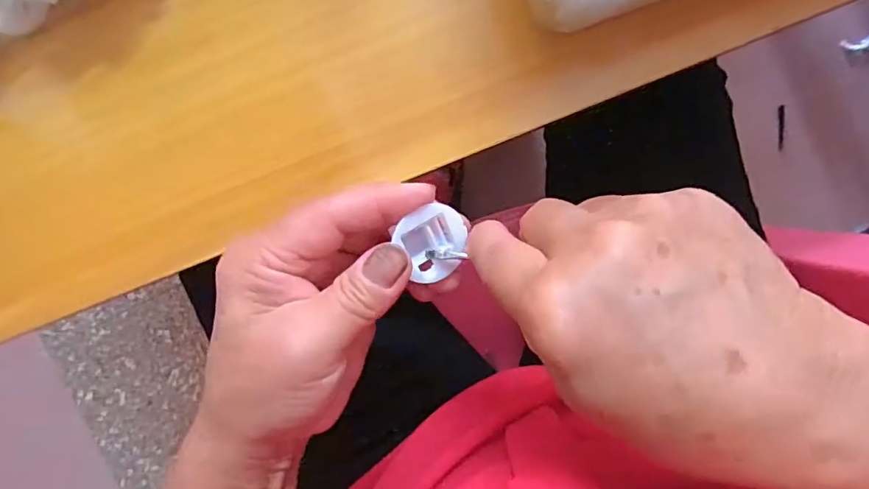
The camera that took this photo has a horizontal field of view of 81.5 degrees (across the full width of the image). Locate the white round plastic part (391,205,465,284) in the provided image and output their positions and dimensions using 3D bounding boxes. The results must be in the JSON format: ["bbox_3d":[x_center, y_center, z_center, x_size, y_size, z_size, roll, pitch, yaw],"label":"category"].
[{"bbox_3d":[-0.002,-0.002,0.208,0.029,0.012,0.029,-9,110,-27],"label":"white round plastic part"}]

